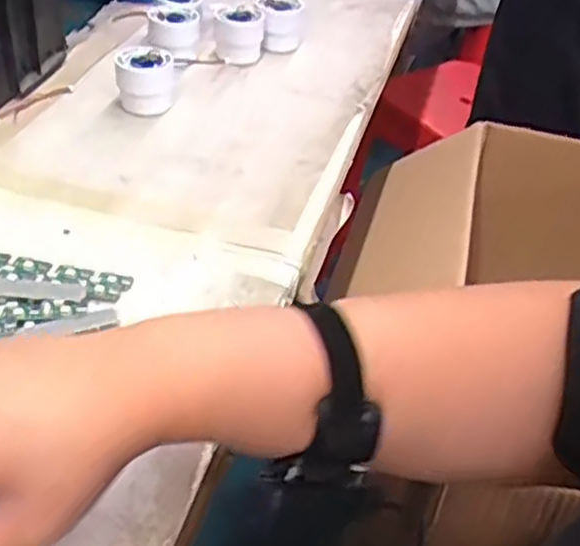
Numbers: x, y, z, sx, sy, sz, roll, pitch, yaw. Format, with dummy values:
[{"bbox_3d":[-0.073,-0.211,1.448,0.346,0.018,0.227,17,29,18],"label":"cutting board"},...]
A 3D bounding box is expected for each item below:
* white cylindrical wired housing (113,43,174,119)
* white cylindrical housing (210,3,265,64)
[{"bbox_3d":[-0.140,-0.187,0.729,0.056,0.045,0.054,-3,42,-10],"label":"white cylindrical wired housing"},{"bbox_3d":[-0.057,-0.267,0.844,0.053,0.053,0.050,4,40,-3],"label":"white cylindrical housing"}]

